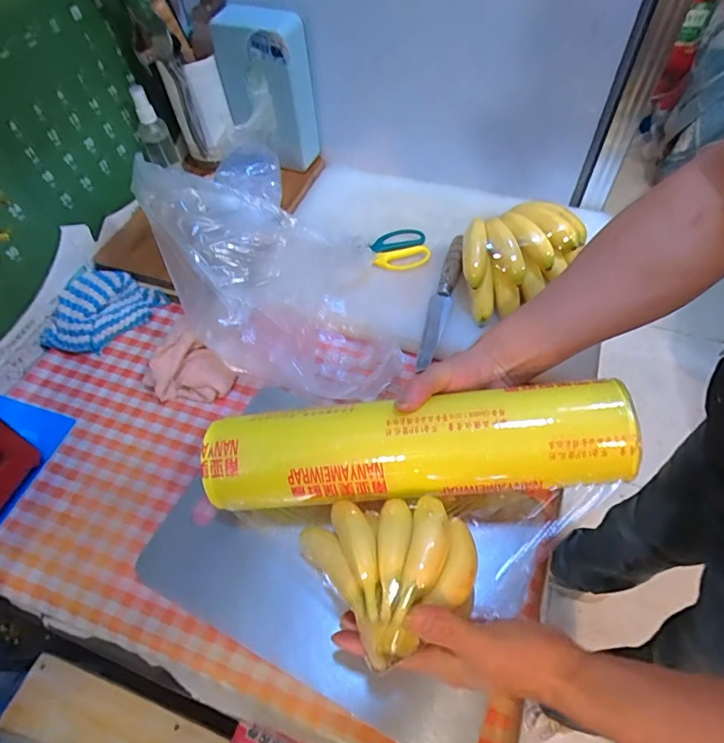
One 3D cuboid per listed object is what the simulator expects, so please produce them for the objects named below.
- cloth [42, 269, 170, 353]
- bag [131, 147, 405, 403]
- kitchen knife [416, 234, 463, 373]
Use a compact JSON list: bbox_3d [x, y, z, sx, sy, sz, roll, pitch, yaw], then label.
[{"bbox_3d":[-0.341,-0.076,0.638,0.112,0.029,0.119,17,58,13],"label":"cloth"},{"bbox_3d":[-0.105,-0.127,0.575,0.217,0.166,0.380,-23,58,-13],"label":"bag"},{"bbox_3d":[0.098,-0.090,0.599,0.026,0.026,0.193,14,58,12],"label":"kitchen knife"}]

